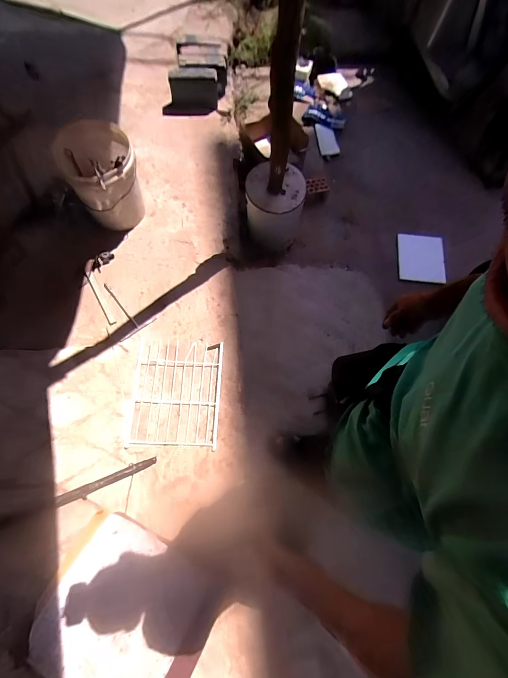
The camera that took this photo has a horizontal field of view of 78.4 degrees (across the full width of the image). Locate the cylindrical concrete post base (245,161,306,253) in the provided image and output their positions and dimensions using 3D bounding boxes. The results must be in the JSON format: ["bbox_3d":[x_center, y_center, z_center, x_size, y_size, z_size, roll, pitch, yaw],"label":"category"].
[{"bbox_3d":[0.101,-0.678,1.609,0.278,0.341,0.288,1,70,-2],"label":"cylindrical concrete post base"}]

